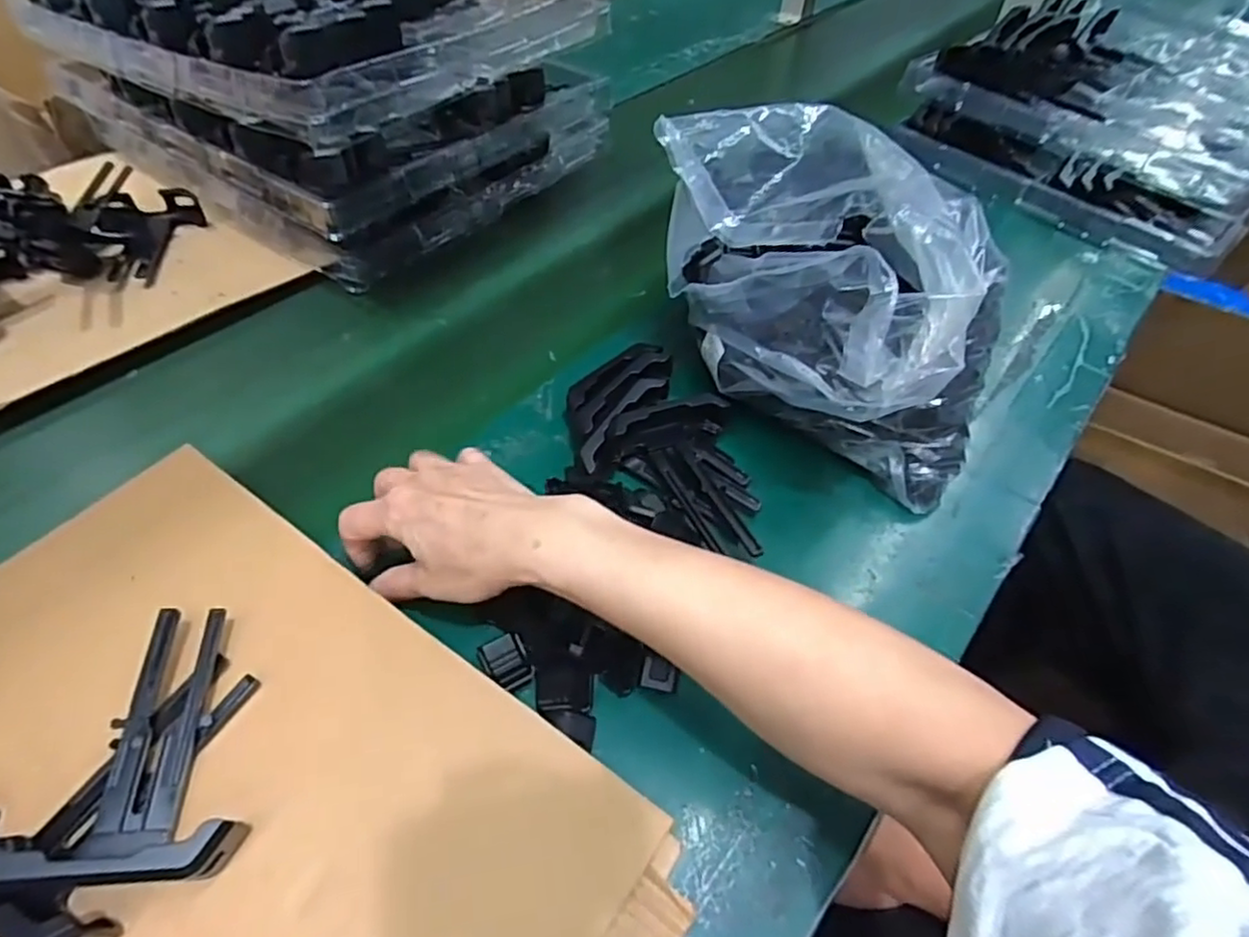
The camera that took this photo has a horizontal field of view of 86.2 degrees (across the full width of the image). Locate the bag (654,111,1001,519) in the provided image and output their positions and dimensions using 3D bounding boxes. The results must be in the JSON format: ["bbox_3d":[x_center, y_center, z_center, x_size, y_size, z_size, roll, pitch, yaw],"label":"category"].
[{"bbox_3d":[0.135,-0.107,0.457,0.193,0.169,0.239,-11,56,-11],"label":"bag"}]

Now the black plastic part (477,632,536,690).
[{"bbox_3d":[-0.065,0.106,0.369,0.024,0.006,0.028,-24,55,-21],"label":"black plastic part"}]

